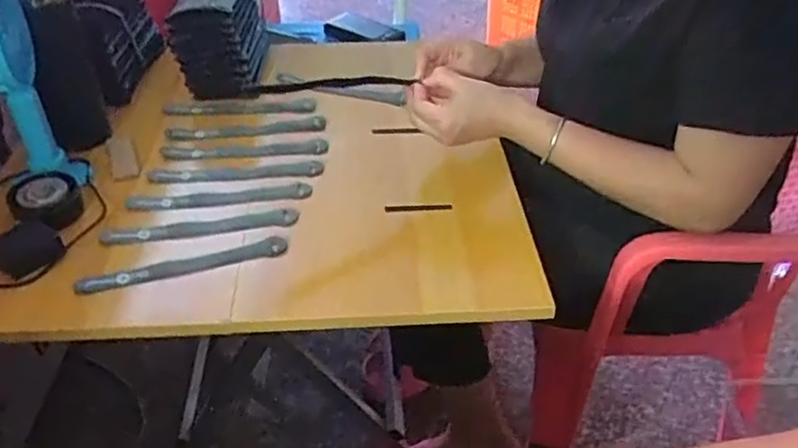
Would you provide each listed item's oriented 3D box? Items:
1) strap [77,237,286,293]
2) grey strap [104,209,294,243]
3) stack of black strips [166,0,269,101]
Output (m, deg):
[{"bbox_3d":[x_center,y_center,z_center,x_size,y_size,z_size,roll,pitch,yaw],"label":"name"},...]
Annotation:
[{"bbox_3d":[-0.210,0.039,0.654,0.198,0.009,0.019,-11,40,-14],"label":"strap"},{"bbox_3d":[-0.206,0.005,0.695,0.196,0.012,0.028,-6,39,-8],"label":"grey strap"},{"bbox_3d":[-0.241,-0.257,0.917,0.094,0.130,0.160,0,39,0],"label":"stack of black strips"}]

